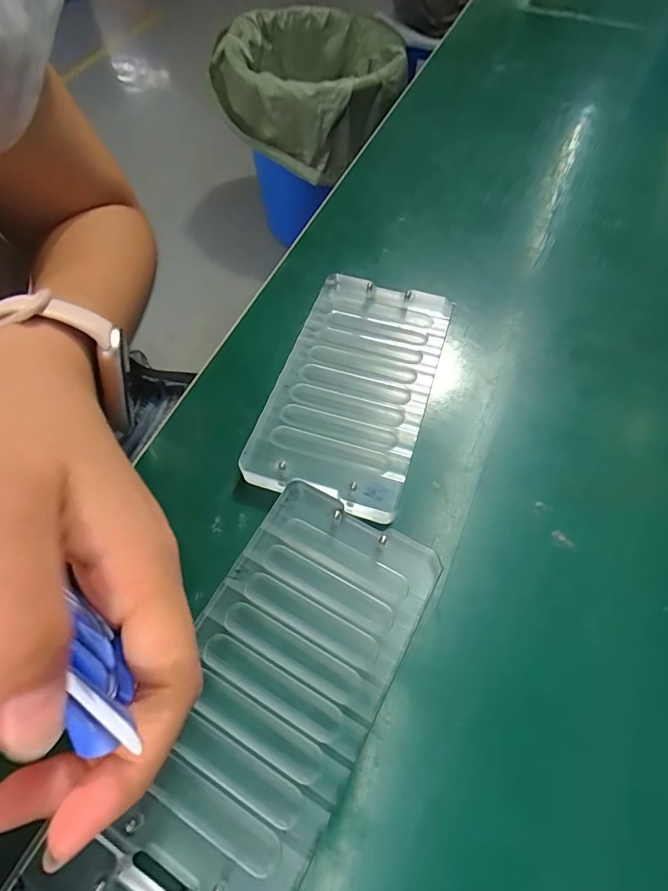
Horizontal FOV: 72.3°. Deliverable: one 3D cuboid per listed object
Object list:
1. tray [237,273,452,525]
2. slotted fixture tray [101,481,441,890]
[{"bbox_3d":[0.010,-0.029,0.214,0.069,0.011,0.120,17,63,10],"label":"tray"},{"bbox_3d":[-0.017,0.077,0.157,0.066,0.011,0.120,27,64,14],"label":"slotted fixture tray"}]

